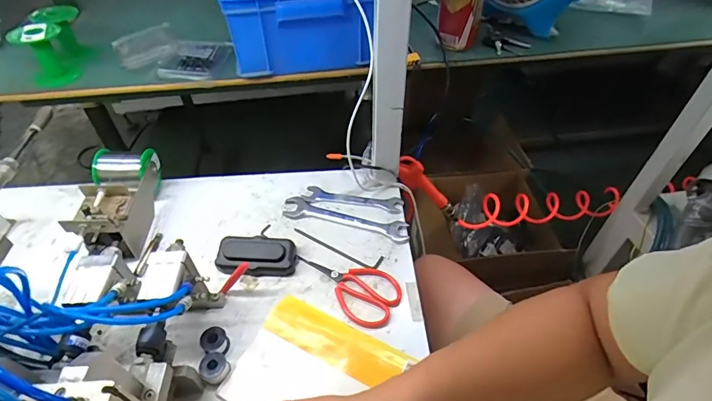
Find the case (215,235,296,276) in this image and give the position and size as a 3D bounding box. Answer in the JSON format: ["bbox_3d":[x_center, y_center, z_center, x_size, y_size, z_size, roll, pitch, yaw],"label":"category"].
[{"bbox_3d":[-0.137,0.077,0.567,0.104,0.032,0.046,0,46,1],"label":"case"}]

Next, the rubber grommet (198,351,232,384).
[{"bbox_3d":[-0.163,0.191,0.469,0.030,0.017,0.029,19,49,17],"label":"rubber grommet"}]

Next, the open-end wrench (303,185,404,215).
[{"bbox_3d":[-0.005,-0.002,0.652,0.157,0.008,0.029,9,47,9],"label":"open-end wrench"}]

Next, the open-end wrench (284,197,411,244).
[{"bbox_3d":[-0.018,0.029,0.629,0.198,0.005,0.041,14,48,13],"label":"open-end wrench"}]

